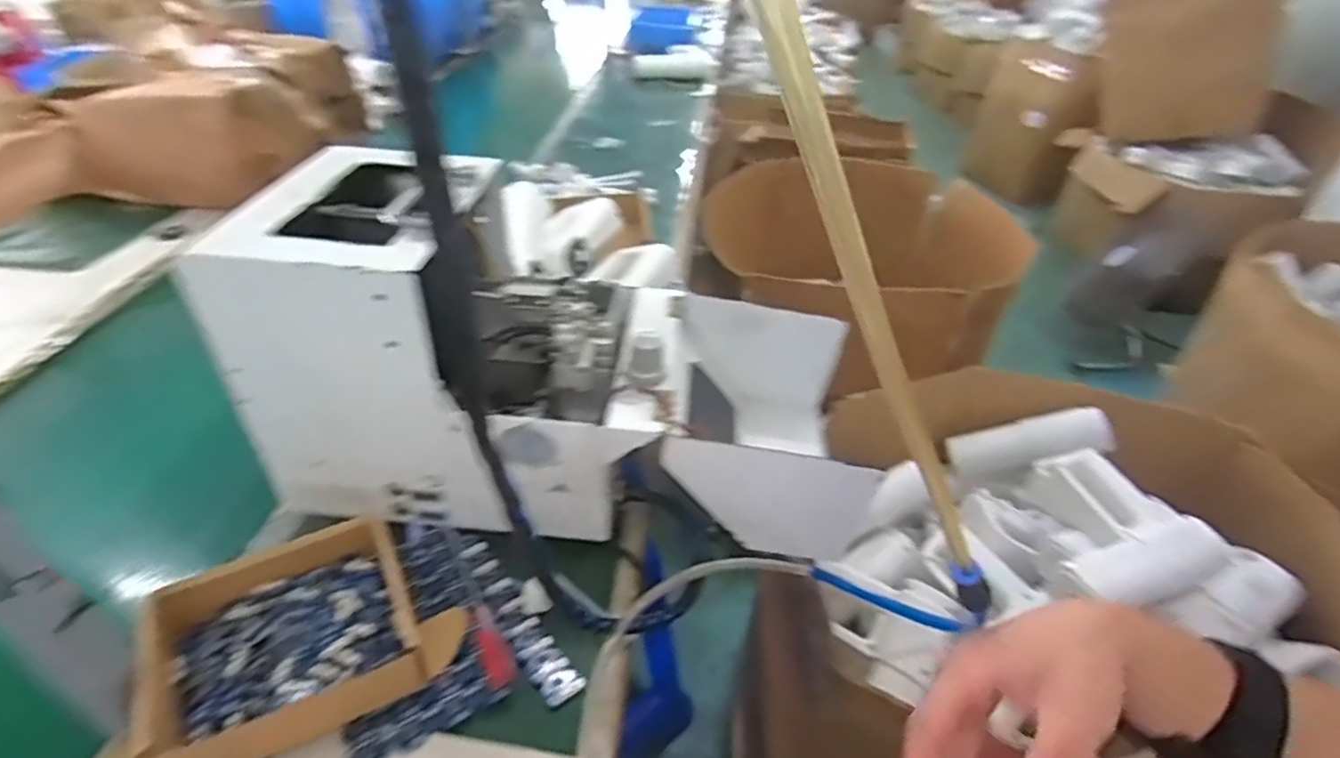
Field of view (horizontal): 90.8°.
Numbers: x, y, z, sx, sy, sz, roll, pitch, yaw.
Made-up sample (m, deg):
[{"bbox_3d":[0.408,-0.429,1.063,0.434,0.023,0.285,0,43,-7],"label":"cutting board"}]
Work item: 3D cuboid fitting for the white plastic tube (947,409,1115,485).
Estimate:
[{"bbox_3d":[0.527,0.101,0.968,0.212,0.067,0.060,-19,34,18],"label":"white plastic tube"}]

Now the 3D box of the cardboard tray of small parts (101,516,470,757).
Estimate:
[{"bbox_3d":[-0.278,0.189,0.488,0.222,0.050,0.150,-18,43,-24],"label":"cardboard tray of small parts"}]

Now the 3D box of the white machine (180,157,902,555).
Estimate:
[{"bbox_3d":[-0.080,-0.027,0.594,0.494,0.259,0.212,4,38,1],"label":"white machine"}]

